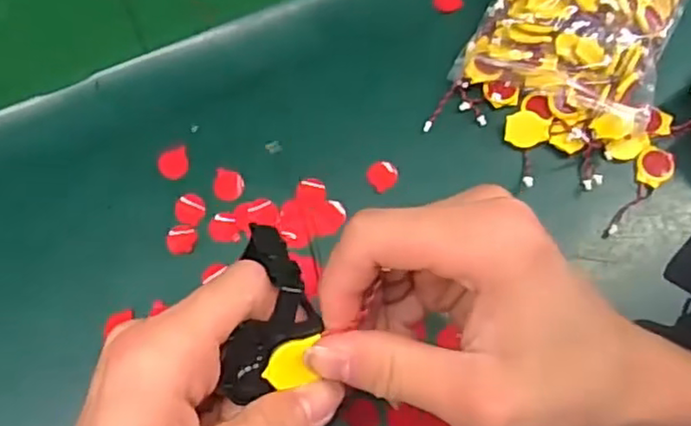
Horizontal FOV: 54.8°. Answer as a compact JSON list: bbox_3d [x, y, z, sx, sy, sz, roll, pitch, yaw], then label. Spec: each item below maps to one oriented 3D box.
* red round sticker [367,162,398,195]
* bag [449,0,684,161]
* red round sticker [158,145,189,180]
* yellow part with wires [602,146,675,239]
[{"bbox_3d":[0.020,-0.021,0.363,0.017,0.004,0.016,0,74,1],"label":"red round sticker"},{"bbox_3d":[0.139,-0.117,0.378,0.114,0.030,0.164,17,75,6],"label":"bag"},{"bbox_3d":[-0.094,-0.027,0.365,0.017,0.004,0.017,1,80,-4],"label":"red round sticker"},{"bbox_3d":[0.161,-0.010,0.365,0.019,0.004,0.063,31,76,9],"label":"yellow part with wires"}]

